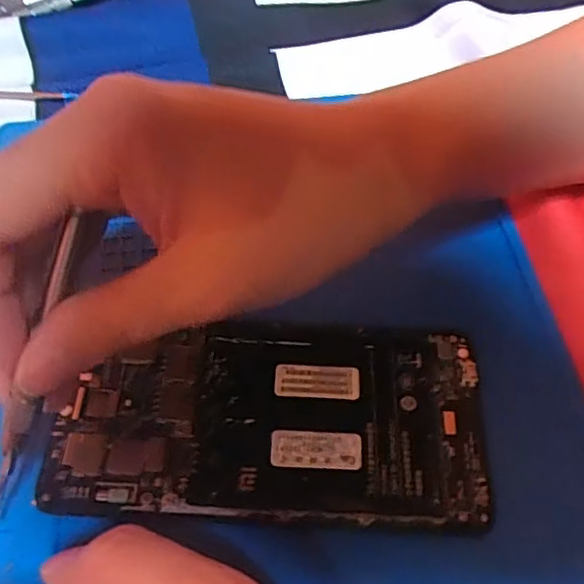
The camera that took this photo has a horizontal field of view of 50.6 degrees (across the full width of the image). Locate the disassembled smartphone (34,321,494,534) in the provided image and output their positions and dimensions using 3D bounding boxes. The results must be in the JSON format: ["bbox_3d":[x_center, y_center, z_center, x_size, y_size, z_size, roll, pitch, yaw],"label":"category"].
[{"bbox_3d":[-0.006,0.042,0.216,0.145,0.006,0.072,3,57,0],"label":"disassembled smartphone"}]

